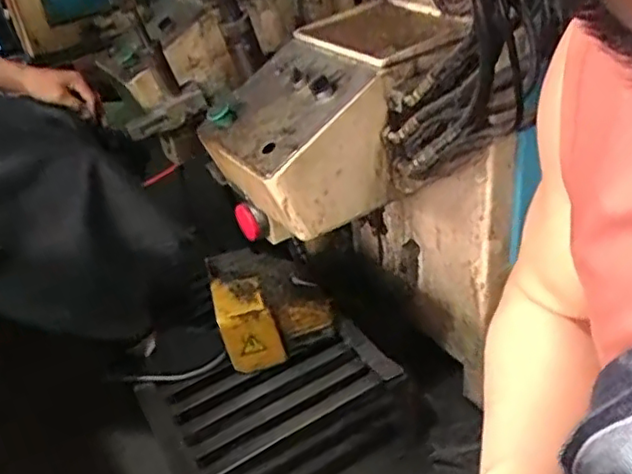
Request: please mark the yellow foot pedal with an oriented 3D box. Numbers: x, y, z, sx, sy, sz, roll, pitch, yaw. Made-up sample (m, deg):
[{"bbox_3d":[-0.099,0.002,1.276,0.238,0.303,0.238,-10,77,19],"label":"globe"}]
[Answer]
[{"bbox_3d":[-0.099,0.142,1.324,0.229,0.158,0.211,-17,35,-13],"label":"yellow foot pedal"}]

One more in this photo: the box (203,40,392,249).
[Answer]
[{"bbox_3d":[-0.038,-0.123,0.979,0.204,0.260,0.236,-25,38,-24],"label":"box"}]

